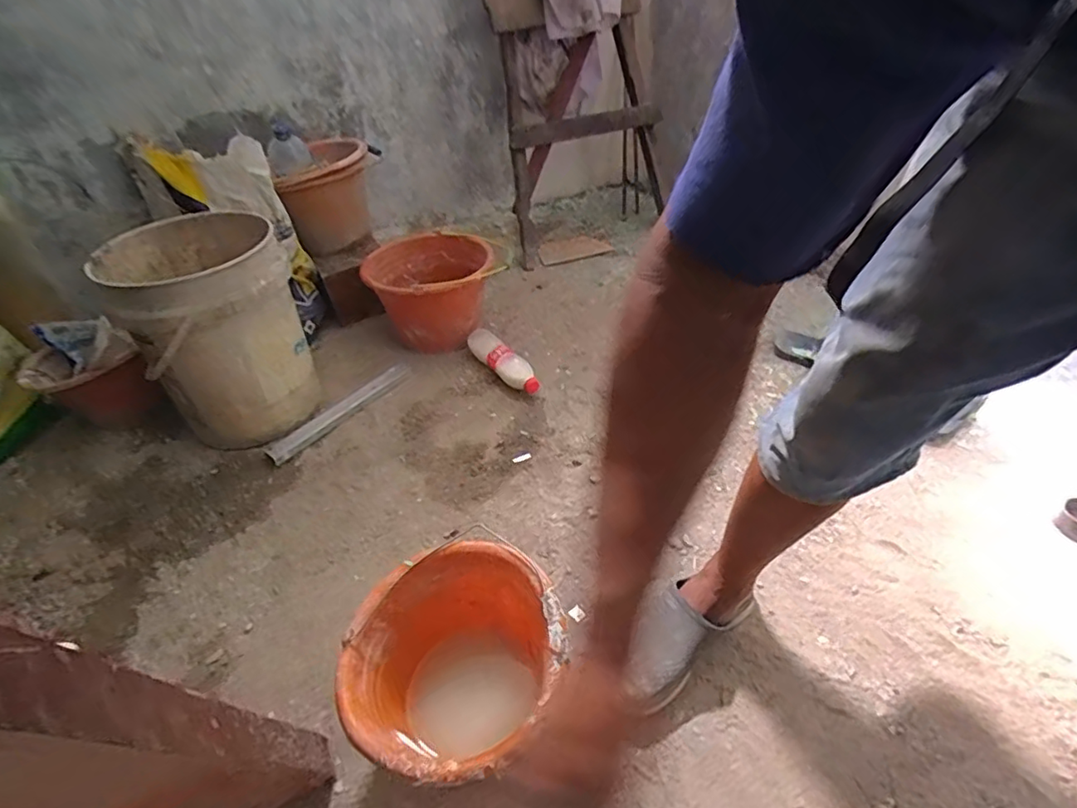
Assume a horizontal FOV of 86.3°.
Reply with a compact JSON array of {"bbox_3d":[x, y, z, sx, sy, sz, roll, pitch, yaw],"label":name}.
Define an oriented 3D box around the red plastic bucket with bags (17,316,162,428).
[{"bbox_3d":[-0.917,-0.042,1.198,0.190,0.177,0.226,-30,44,-28],"label":"red plastic bucket with bags"}]

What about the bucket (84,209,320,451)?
[{"bbox_3d":[-0.595,-0.132,1.117,0.287,0.371,0.310,-4,40,3],"label":"bucket"}]

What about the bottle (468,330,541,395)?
[{"bbox_3d":[-0.079,-0.089,1.249,0.058,0.065,0.220,-27,45,-23],"label":"bottle"}]

